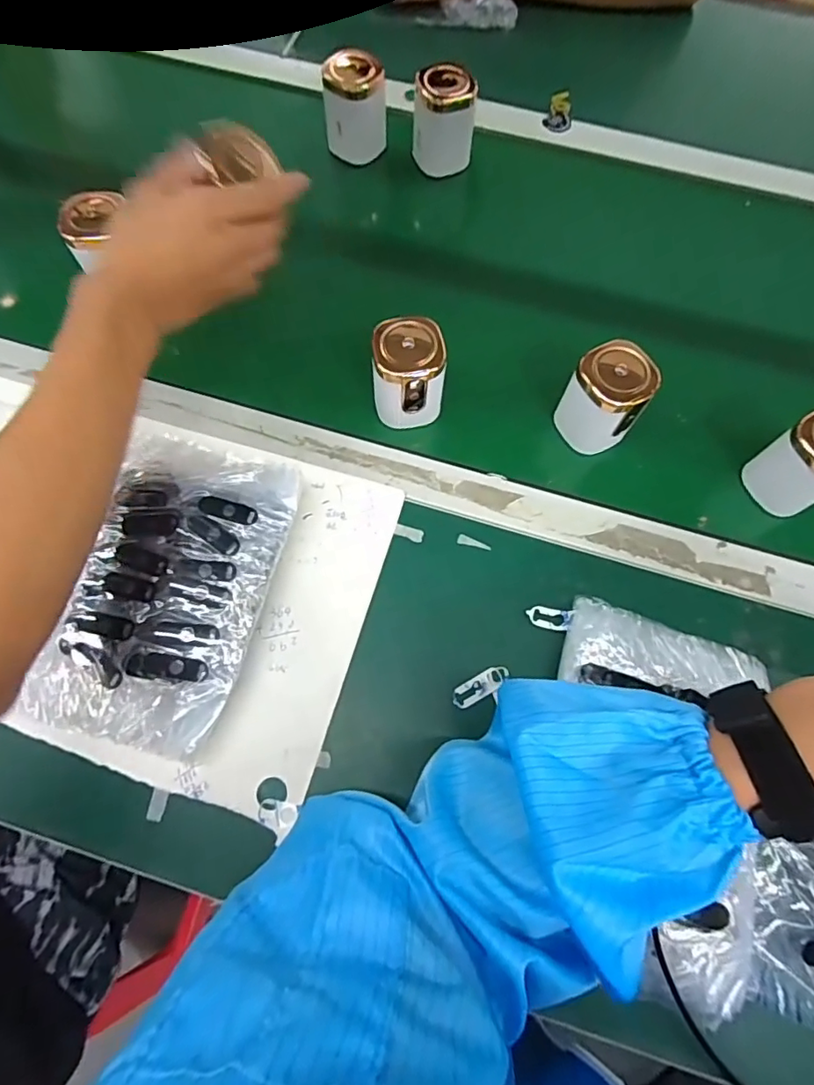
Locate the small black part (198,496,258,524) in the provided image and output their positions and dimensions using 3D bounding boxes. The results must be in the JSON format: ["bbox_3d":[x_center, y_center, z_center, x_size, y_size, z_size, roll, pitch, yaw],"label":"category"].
[{"bbox_3d":[-0.126,-0.022,0.391,0.040,0.009,0.014,12,70,3],"label":"small black part"}]

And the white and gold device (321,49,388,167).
[{"bbox_3d":[-0.049,-0.441,0.561,0.063,0.072,0.063,-2,70,-2],"label":"white and gold device"}]

